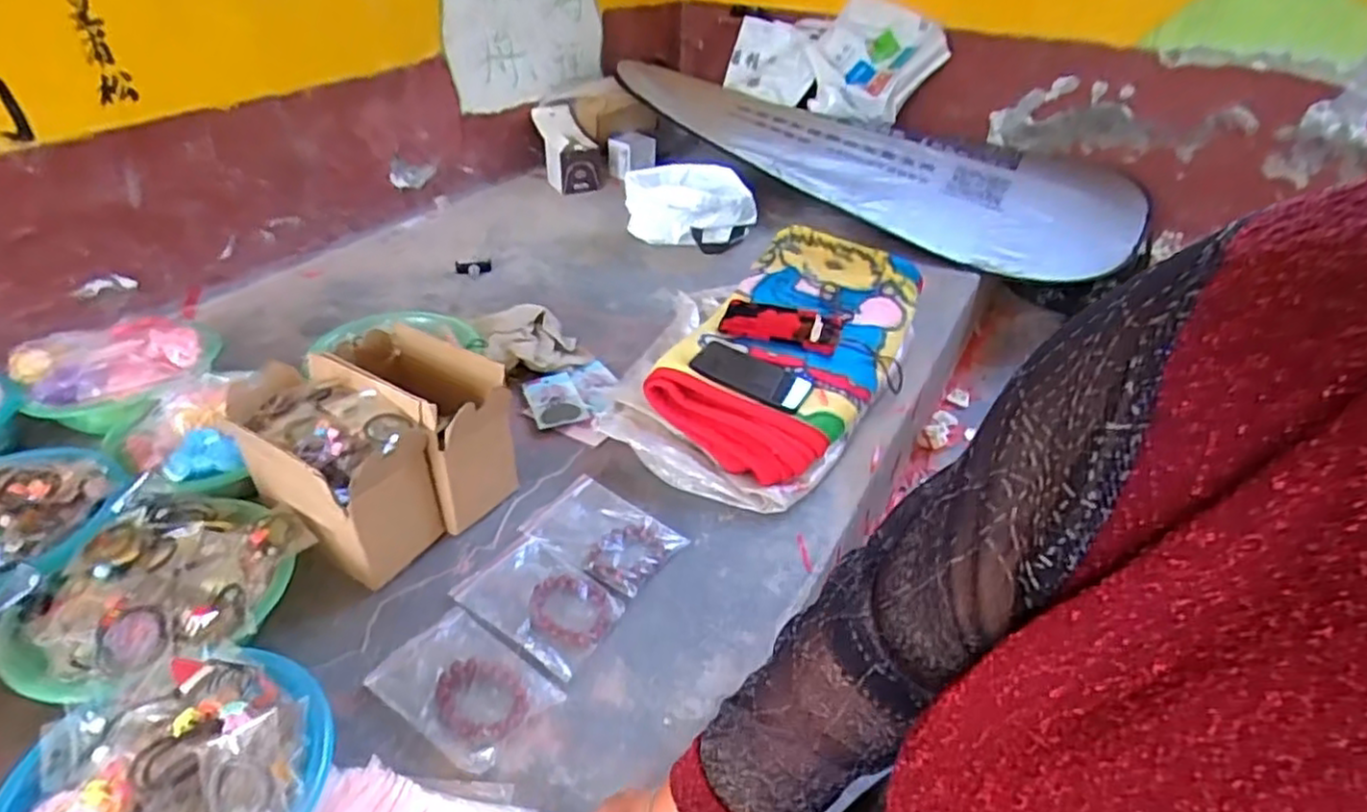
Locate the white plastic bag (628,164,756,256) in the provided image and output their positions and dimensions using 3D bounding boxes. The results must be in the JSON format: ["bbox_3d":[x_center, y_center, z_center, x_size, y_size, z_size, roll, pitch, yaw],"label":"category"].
[{"bbox_3d":[0.013,-0.425,1.555,0.283,0.145,0.172,5,36,3],"label":"white plastic bag"}]

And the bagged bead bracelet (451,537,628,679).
[{"bbox_3d":[-0.151,0.211,0.784,0.165,0.022,0.123,22,40,25],"label":"bagged bead bracelet"}]

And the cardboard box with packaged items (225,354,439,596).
[{"bbox_3d":[-0.394,0.074,0.811,0.224,0.181,0.130,22,40,25],"label":"cardboard box with packaged items"}]

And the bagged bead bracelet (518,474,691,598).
[{"bbox_3d":[-0.093,0.152,0.863,0.171,0.016,0.113,24,41,27],"label":"bagged bead bracelet"}]

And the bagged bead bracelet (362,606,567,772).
[{"bbox_3d":[-0.216,0.271,0.698,0.162,0.020,0.112,24,41,27],"label":"bagged bead bracelet"}]

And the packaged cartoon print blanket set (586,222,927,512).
[{"bbox_3d":[0.135,-0.089,1.092,0.342,0.140,0.557,18,39,21],"label":"packaged cartoon print blanket set"}]

